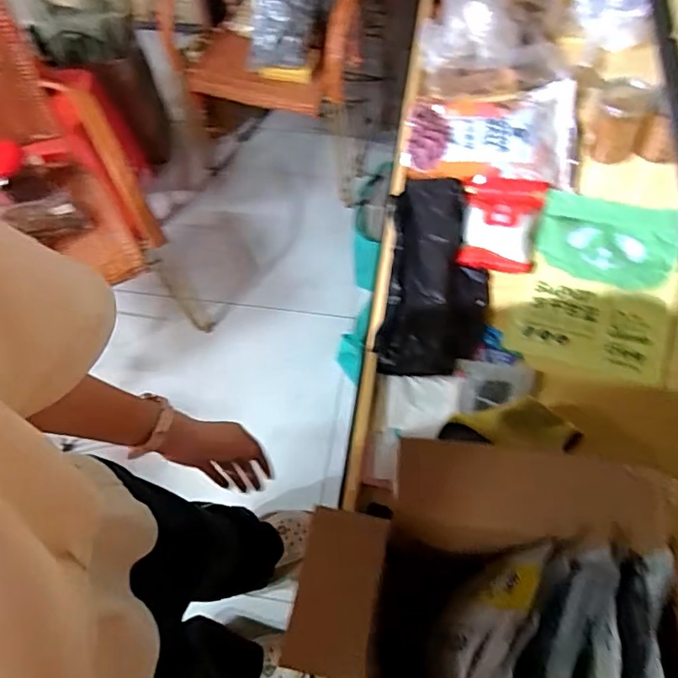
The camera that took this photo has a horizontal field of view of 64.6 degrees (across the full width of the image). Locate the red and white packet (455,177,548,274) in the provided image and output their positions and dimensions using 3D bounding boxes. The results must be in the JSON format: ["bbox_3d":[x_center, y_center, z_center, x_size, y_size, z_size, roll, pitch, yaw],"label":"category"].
[{"bbox_3d":[0.288,-0.205,0.955,0.130,0.032,0.191,13,63,8],"label":"red and white packet"}]

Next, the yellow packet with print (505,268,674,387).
[{"bbox_3d":[0.393,-0.018,0.851,0.223,0.029,0.159,18,64,10],"label":"yellow packet with print"}]

